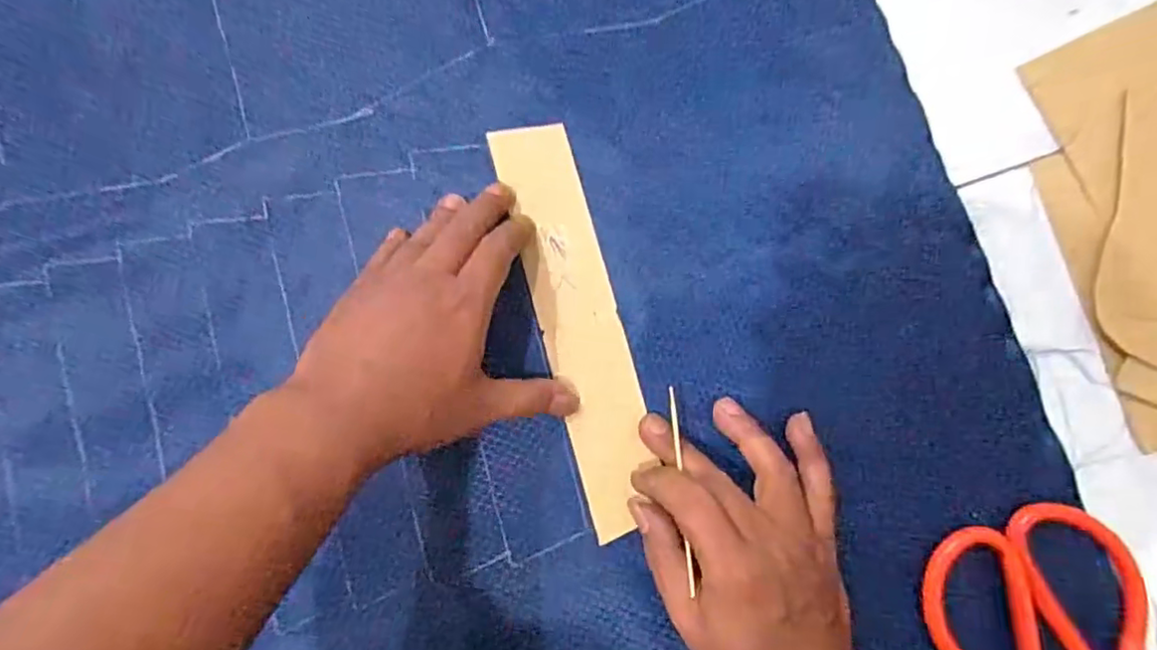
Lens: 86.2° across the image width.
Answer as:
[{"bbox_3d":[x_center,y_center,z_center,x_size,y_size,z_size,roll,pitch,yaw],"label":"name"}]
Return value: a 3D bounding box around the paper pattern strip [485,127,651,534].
[{"bbox_3d":[0.001,-0.001,0.358,0.045,0.006,0.235,-16,86,3],"label":"paper pattern strip"}]

